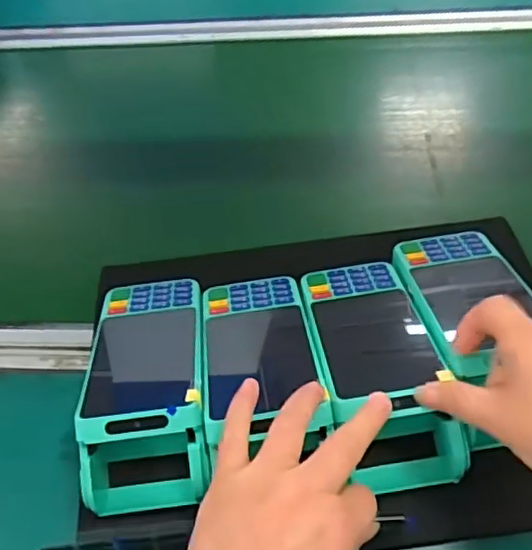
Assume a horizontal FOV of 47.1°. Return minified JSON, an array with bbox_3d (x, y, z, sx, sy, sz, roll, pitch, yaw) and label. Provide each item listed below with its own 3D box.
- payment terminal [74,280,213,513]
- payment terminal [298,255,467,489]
[{"bbox_3d":[-0.081,0.068,0.424,0.077,0.072,0.171,-9,53,-1],"label":"payment terminal"},{"bbox_3d":[0.071,0.052,0.415,0.076,0.051,0.176,-11,43,-3],"label":"payment terminal"}]

